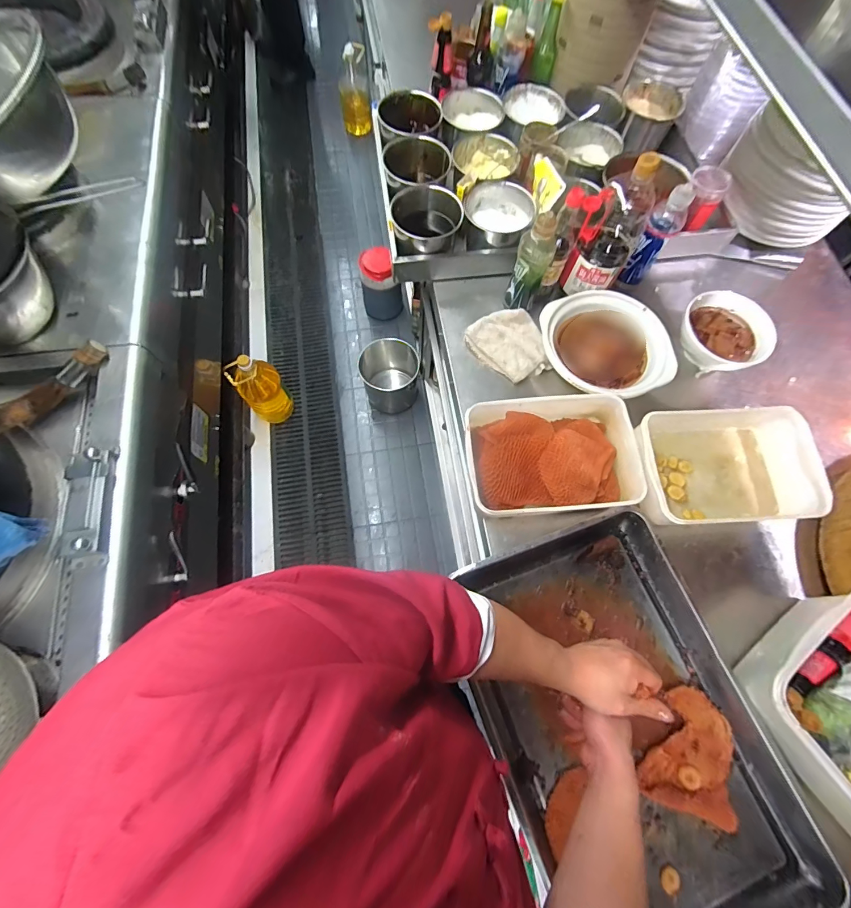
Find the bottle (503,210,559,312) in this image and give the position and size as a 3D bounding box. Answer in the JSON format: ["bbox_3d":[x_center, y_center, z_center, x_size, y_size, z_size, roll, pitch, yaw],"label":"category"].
[{"bbox_3d":[0.209,-0.374,0.796,0.067,0.201,0.066,20,71,5],"label":"bottle"}]

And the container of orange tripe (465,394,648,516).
[{"bbox_3d":[0.229,0.006,0.739,0.304,0.075,0.209,-3,70,-3],"label":"container of orange tripe"}]

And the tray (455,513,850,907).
[{"bbox_3d":[0.305,0.415,0.620,0.391,0.054,0.579,-19,72,-8],"label":"tray"}]

